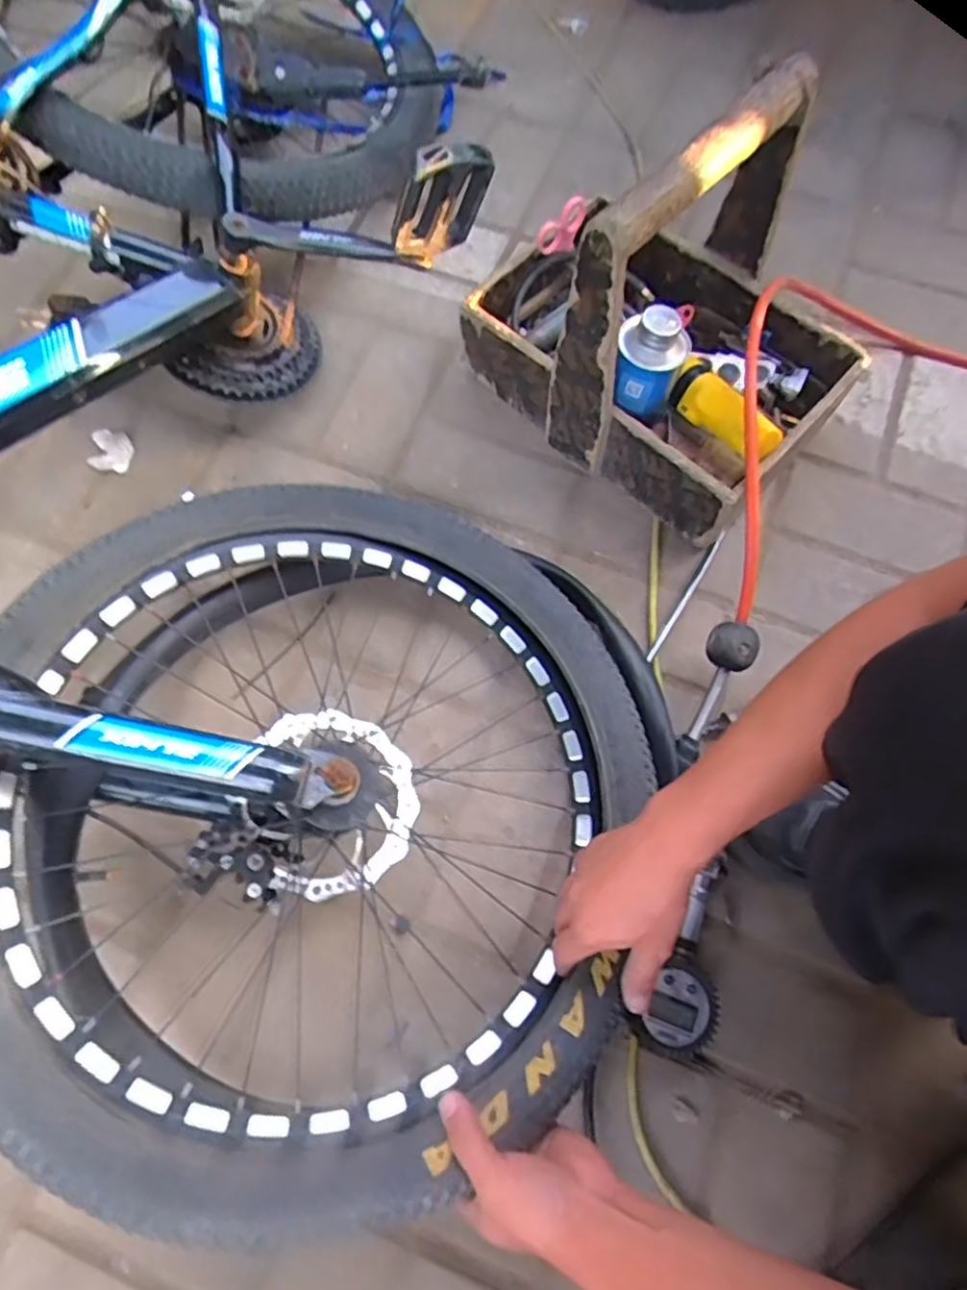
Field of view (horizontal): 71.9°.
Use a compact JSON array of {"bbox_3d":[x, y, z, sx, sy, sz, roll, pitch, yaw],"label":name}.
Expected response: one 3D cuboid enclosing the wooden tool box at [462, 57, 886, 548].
[{"bbox_3d":[0.173,-0.316,0.619,0.340,0.282,0.231,43,77,11],"label":"wooden tool box"}]

